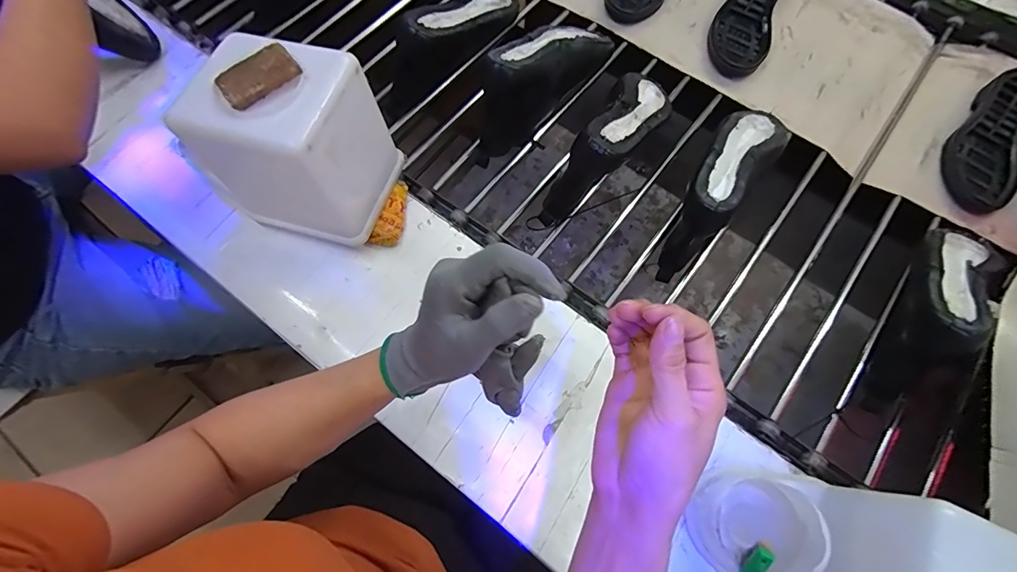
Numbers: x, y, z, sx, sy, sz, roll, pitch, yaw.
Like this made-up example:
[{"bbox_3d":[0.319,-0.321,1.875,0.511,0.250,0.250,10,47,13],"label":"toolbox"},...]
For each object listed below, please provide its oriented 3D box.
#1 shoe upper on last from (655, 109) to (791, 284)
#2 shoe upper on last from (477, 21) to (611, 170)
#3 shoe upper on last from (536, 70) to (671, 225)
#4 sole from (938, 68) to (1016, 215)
[{"bbox_3d":[0.283,-0.139,0.600,0.085,0.130,0.270,40,75,11],"label":"shoe upper on last"},{"bbox_3d":[0.040,-0.302,0.620,0.079,0.119,0.270,40,76,13],"label":"shoe upper on last"},{"bbox_3d":[0.144,-0.202,0.593,0.079,0.118,0.265,34,70,11],"label":"shoe upper on last"},{"bbox_3d":[0.709,-0.216,0.643,0.094,0.047,0.252,36,74,10],"label":"sole"}]

